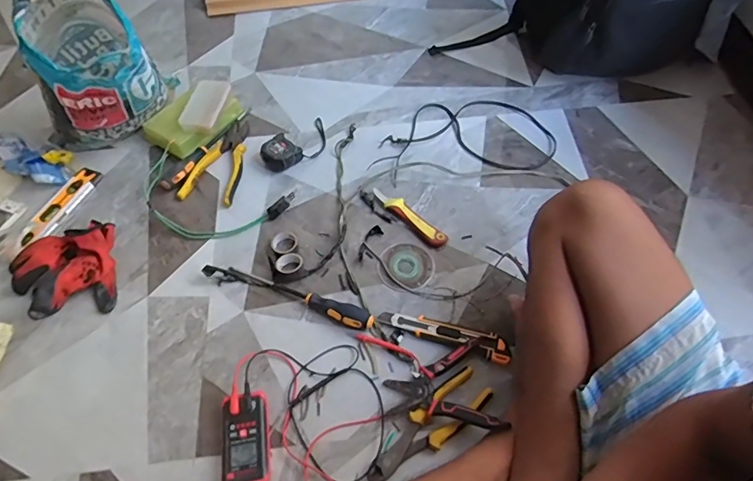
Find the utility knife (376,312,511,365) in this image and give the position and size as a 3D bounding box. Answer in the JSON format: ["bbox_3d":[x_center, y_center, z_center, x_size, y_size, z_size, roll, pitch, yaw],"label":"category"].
[{"bbox_3d":[0.103,0.135,0.710,0.194,0.015,0.040,18,59,13],"label":"utility knife"}]

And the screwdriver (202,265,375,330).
[{"bbox_3d":[-0.138,0.081,0.745,0.283,0.029,0.038,18,59,13],"label":"screwdriver"}]

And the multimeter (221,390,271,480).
[{"bbox_3d":[-0.173,0.266,0.625,0.059,0.032,0.121,-8,57,-4],"label":"multimeter"}]

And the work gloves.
[{"bbox_3d":[-0.511,0.044,0.766,0.157,0.053,0.183,-13,57,-7],"label":"work gloves"}]

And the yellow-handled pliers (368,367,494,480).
[{"bbox_3d":[0.069,0.248,0.634,0.196,0.020,0.058,-33,62,-19],"label":"yellow-handled pliers"}]

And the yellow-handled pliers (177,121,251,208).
[{"bbox_3d":[-0.294,-0.156,0.910,0.097,0.017,0.204,8,57,7],"label":"yellow-handled pliers"}]

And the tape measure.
[{"bbox_3d":[-0.153,-0.192,0.926,0.157,0.036,0.075,-39,64,-22],"label":"tape measure"}]

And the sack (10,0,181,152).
[{"bbox_3d":[-0.500,-0.312,0.830,0.222,0.348,0.212,-20,88,-20],"label":"sack"}]

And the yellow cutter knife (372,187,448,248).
[{"bbox_3d":[0.056,-0.045,0.828,0.163,0.023,0.027,39,65,24],"label":"yellow cutter knife"}]

